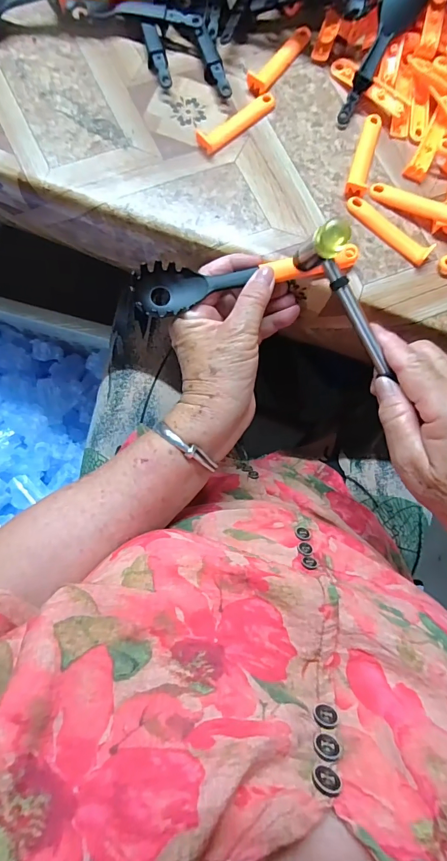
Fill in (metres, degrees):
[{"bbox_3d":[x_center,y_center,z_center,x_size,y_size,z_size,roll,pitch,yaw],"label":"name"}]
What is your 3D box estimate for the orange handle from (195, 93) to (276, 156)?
[{"bbox_3d":[0.012,-0.249,0.326,0.076,0.009,0.018,-37,86,-8],"label":"orange handle"}]

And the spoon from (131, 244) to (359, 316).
[{"bbox_3d":[0.019,-0.110,0.296,0.169,0.025,0.038,-8,83,-2],"label":"spoon"}]

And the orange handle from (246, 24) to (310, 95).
[{"bbox_3d":[0.047,-0.306,0.333,0.019,0.008,0.076,40,82,2],"label":"orange handle"}]

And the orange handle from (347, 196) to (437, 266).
[{"bbox_3d":[0.129,-0.159,0.316,0.075,0.010,0.016,40,82,2],"label":"orange handle"}]

